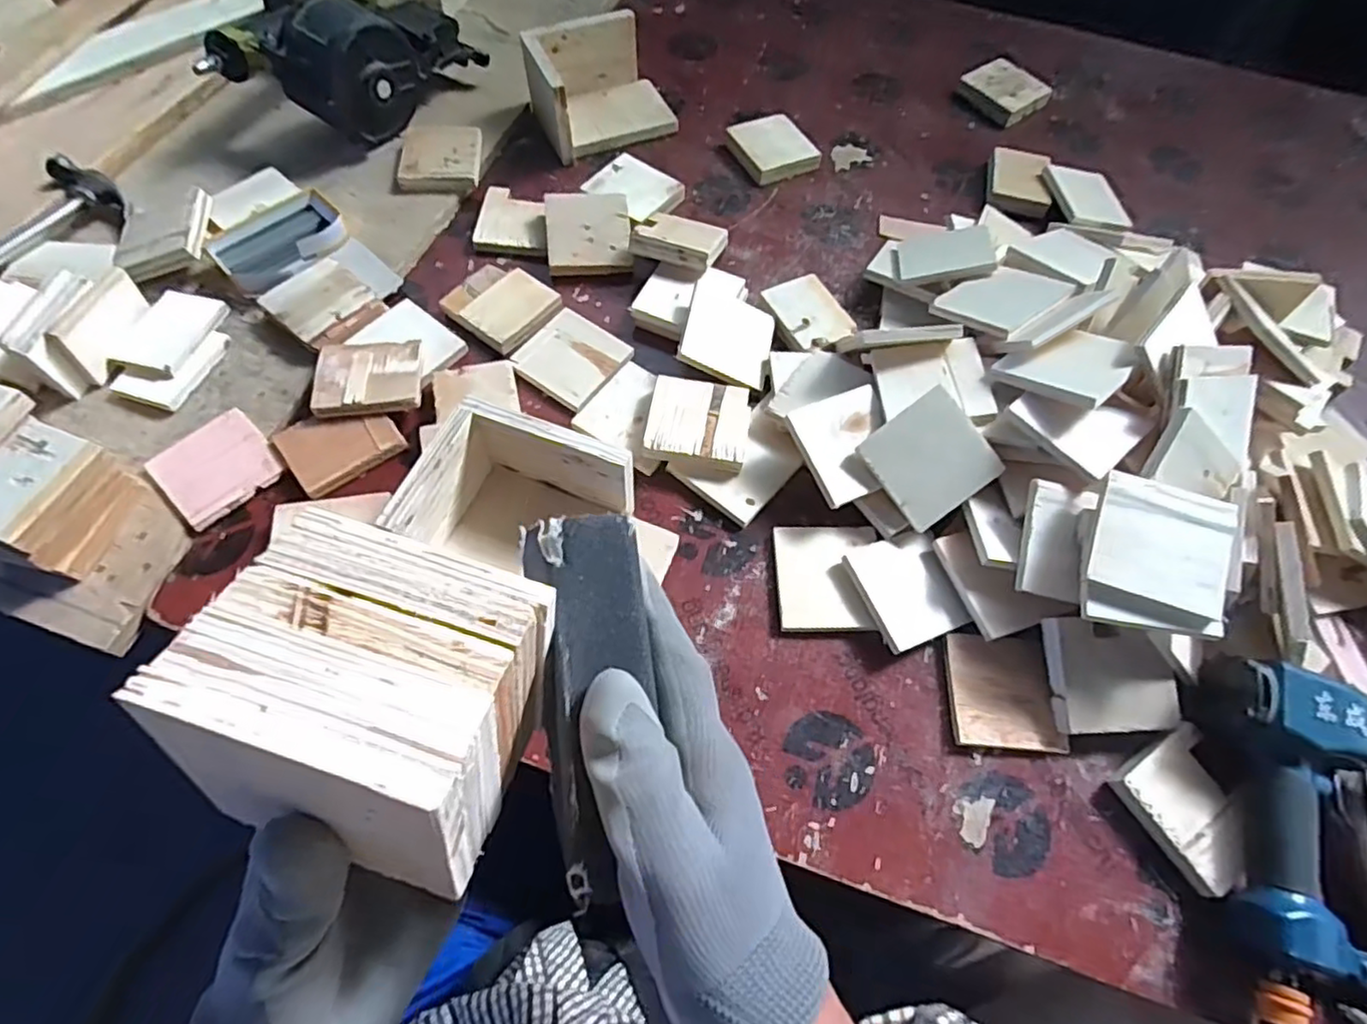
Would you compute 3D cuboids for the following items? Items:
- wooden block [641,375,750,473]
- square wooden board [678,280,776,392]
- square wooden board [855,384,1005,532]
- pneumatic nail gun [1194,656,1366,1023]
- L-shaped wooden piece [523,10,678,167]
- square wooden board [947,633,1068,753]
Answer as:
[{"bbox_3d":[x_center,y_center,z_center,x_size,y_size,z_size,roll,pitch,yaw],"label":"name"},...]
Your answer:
[{"bbox_3d":[0.013,-0.082,0.597,0.089,0.012,0.087,10,64,-2],"label":"wooden block"},{"bbox_3d":[0.045,-0.173,0.645,0.089,0.007,0.100,22,62,-16],"label":"square wooden board"},{"bbox_3d":[0.205,-0.043,0.549,0.086,0.013,0.089,-38,90,9],"label":"square wooden board"},{"bbox_3d":[0.455,0.243,0.451,0.141,0.075,0.255,9,63,1],"label":"pneumatic nail gun"},{"bbox_3d":[-0.105,-0.518,0.796,0.161,0.086,0.124,-27,68,-15],"label":"L-shaped wooden piece"},{"bbox_3d":[0.252,0.141,0.517,0.081,0.008,0.085,3,66,3],"label":"square wooden board"}]

